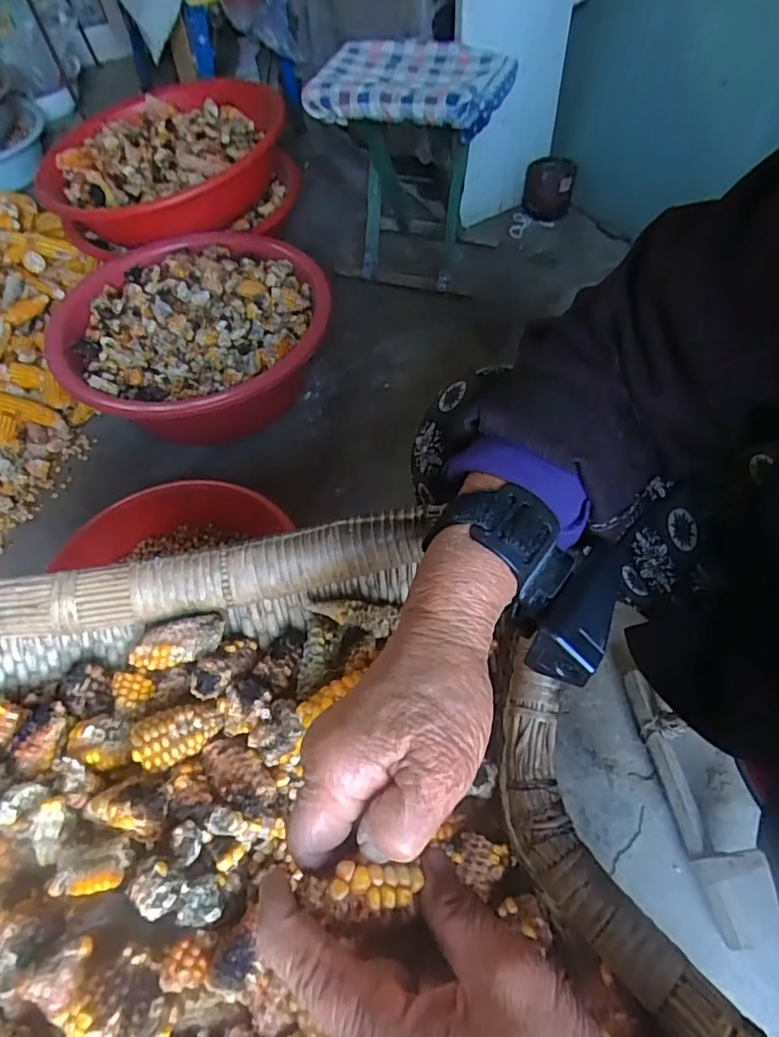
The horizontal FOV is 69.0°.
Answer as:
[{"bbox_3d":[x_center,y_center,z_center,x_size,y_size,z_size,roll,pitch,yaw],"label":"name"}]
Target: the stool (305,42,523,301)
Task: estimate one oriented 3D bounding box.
[{"bbox_3d":[0.051,-0.729,1.128,0.341,0.338,0.338,12,58,10],"label":"stool"}]

